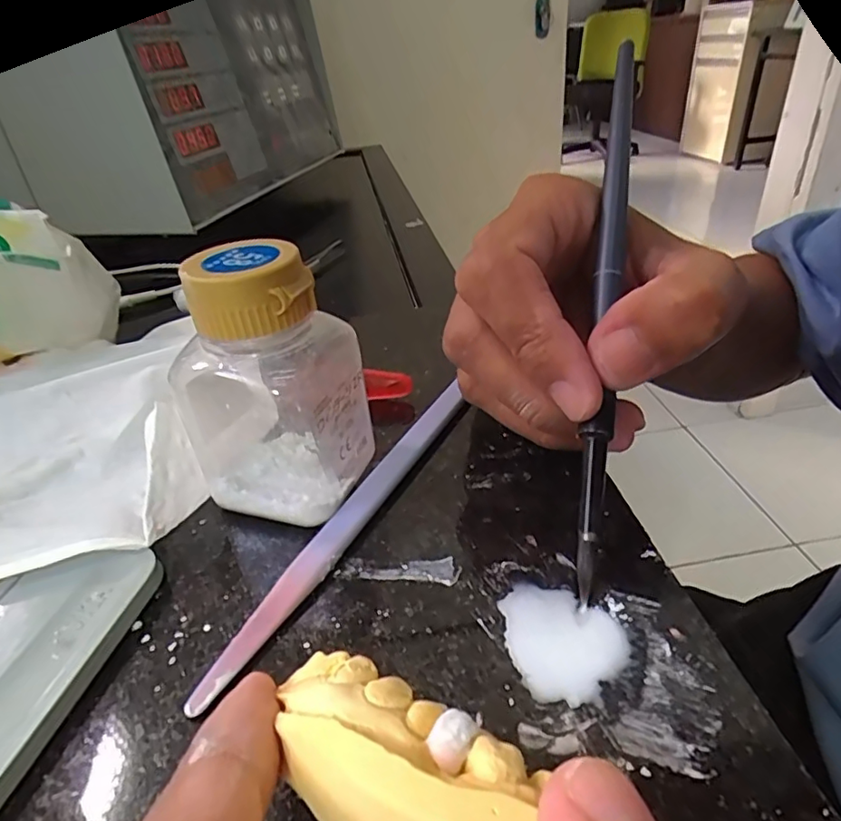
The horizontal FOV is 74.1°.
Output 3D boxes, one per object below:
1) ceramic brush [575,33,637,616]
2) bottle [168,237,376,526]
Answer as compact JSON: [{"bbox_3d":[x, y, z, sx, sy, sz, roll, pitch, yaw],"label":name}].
[{"bbox_3d":[0.051,-0.034,0.152,0.007,0.005,0.165,6,74,15],"label":"ceramic brush"},{"bbox_3d":[-0.042,-0.007,0.154,0.043,0.072,0.037,13,38,24],"label":"bottle"}]

